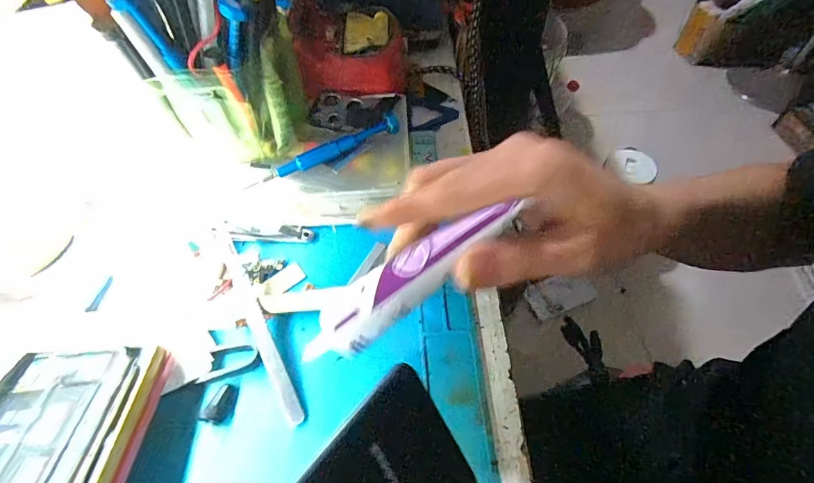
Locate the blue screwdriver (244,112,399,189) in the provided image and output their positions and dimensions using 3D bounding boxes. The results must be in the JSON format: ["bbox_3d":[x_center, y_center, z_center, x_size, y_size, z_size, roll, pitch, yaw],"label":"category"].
[{"bbox_3d":[-0.059,-0.064,0.301,0.114,0.015,0.016,-25,57,-5],"label":"blue screwdriver"}]

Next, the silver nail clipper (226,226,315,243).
[{"bbox_3d":[-0.095,-0.006,0.296,0.059,0.006,0.013,3,52,-2],"label":"silver nail clipper"}]

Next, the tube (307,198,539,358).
[{"bbox_3d":[0.000,0.017,0.194,0.115,0.013,0.026,-37,59,6],"label":"tube"}]

